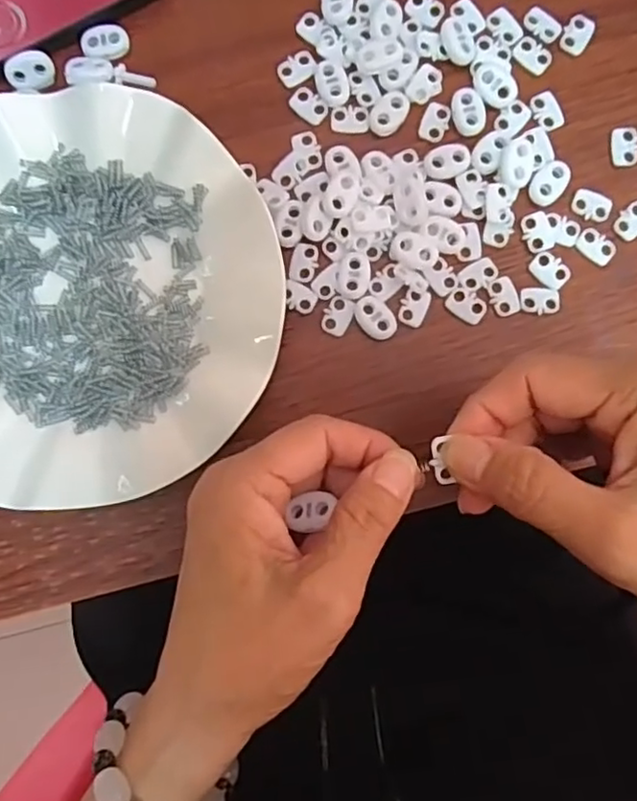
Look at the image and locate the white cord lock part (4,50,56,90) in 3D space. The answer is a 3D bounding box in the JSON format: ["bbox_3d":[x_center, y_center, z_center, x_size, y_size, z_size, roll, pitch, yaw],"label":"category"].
[{"bbox_3d":[-0.139,-0.159,0.306,0.022,0.007,0.016,-25,87,-4],"label":"white cord lock part"}]

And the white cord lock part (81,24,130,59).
[{"bbox_3d":[-0.104,-0.174,0.310,0.022,0.004,0.016,-16,86,-4],"label":"white cord lock part"}]

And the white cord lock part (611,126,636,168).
[{"bbox_3d":[0.150,-0.124,0.310,0.012,0.004,0.019,-4,85,-3],"label":"white cord lock part"}]

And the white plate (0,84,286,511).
[{"bbox_3d":[-0.110,-0.048,0.293,0.180,0.027,0.182,0,85,-3],"label":"white plate"}]

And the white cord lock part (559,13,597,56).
[{"bbox_3d":[0.128,-0.180,0.313,0.013,0.004,0.018,27,84,0],"label":"white cord lock part"}]

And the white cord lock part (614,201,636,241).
[{"bbox_3d":[0.153,-0.088,0.308,0.012,0.004,0.019,42,85,1],"label":"white cord lock part"}]

